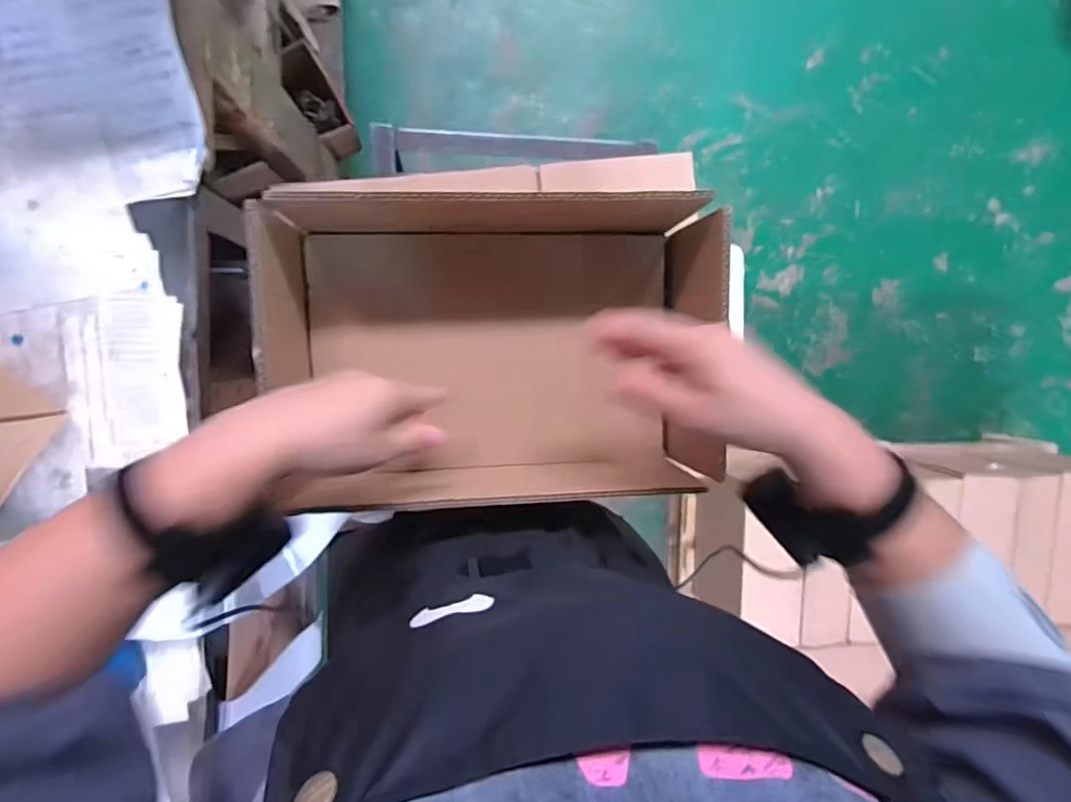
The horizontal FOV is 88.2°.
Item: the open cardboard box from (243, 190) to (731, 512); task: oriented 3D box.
[{"bbox_3d":[-0.028,-0.033,0.483,0.347,0.139,0.259,-3,98,-4],"label":"open cardboard box"}]

